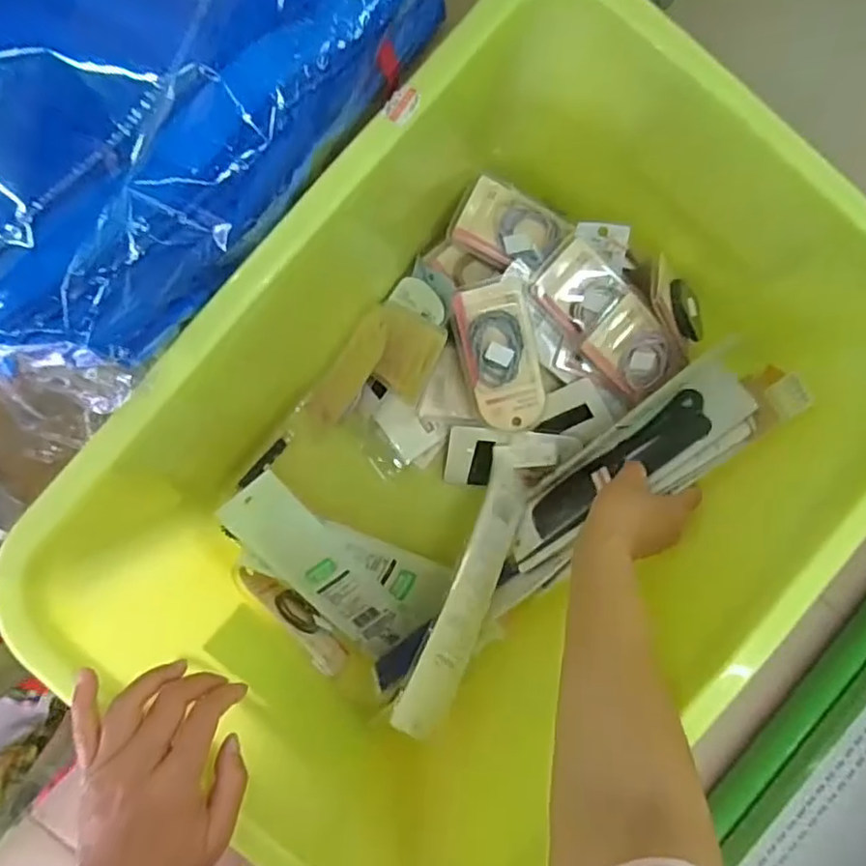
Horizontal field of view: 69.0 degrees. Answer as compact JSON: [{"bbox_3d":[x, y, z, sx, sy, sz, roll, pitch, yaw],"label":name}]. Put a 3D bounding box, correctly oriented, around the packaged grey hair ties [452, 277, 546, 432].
[{"bbox_3d":[0.065,-0.068,0.578,0.067,0.028,0.137,-16,107,-3],"label":"packaged grey hair ties"}]

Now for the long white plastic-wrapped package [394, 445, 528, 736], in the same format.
[{"bbox_3d":[0.038,0.139,0.581,0.051,0.042,0.271,26,65,-3],"label":"long white plastic-wrapped package"}]

